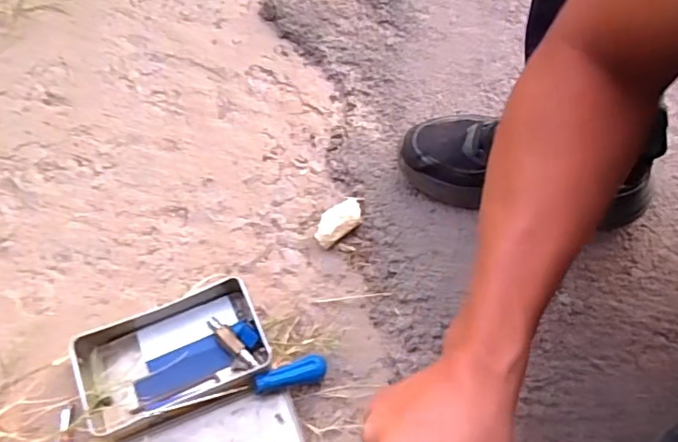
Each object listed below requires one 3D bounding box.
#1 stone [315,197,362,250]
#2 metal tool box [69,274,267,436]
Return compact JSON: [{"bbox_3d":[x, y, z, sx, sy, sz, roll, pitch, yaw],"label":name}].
[{"bbox_3d":[-0.001,-0.001,0.621,0.064,0.028,0.041,-33,70,-18],"label":"stone"},{"bbox_3d":[-0.171,0.130,0.544,0.181,0.035,0.103,-20,66,-13],"label":"metal tool box"}]

